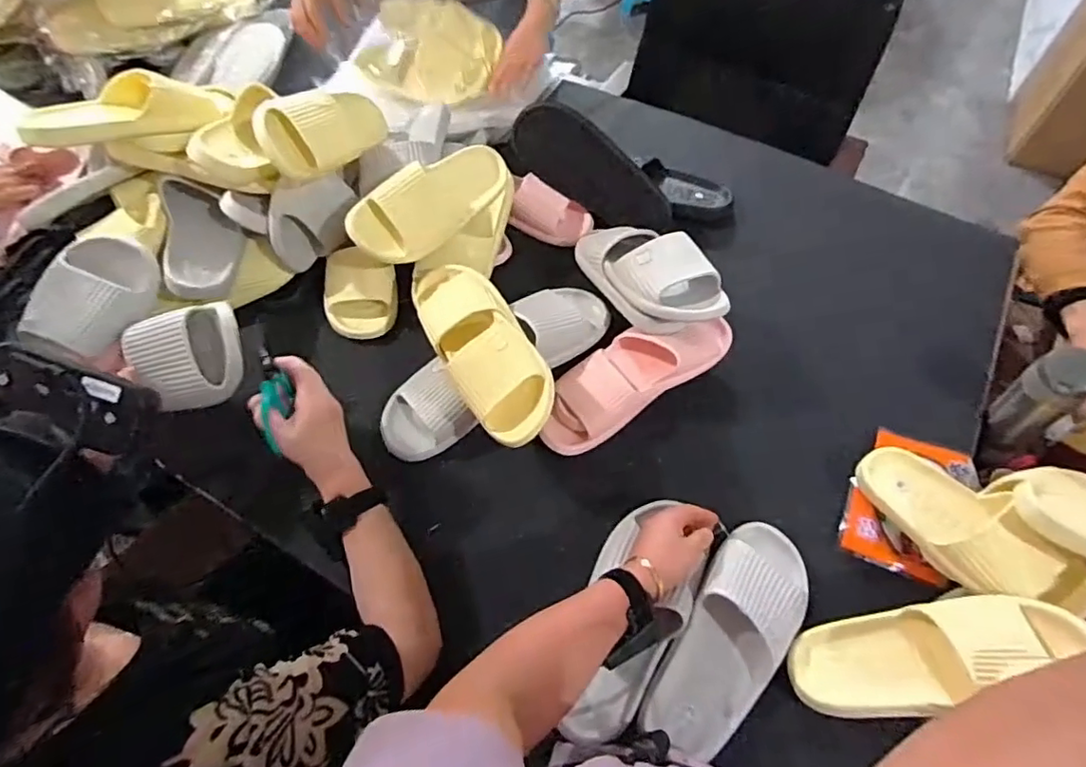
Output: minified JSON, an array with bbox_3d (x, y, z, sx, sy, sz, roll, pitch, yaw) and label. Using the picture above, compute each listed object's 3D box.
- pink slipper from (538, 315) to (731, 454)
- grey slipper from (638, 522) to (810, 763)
[{"bbox_3d":[0.122,-0.017,0.778,0.290,0.069,0.103,-29,64,-14],"label":"pink slipper"},{"bbox_3d":[0.209,0.267,0.620,0.111,0.070,0.254,31,70,17],"label":"grey slipper"}]

